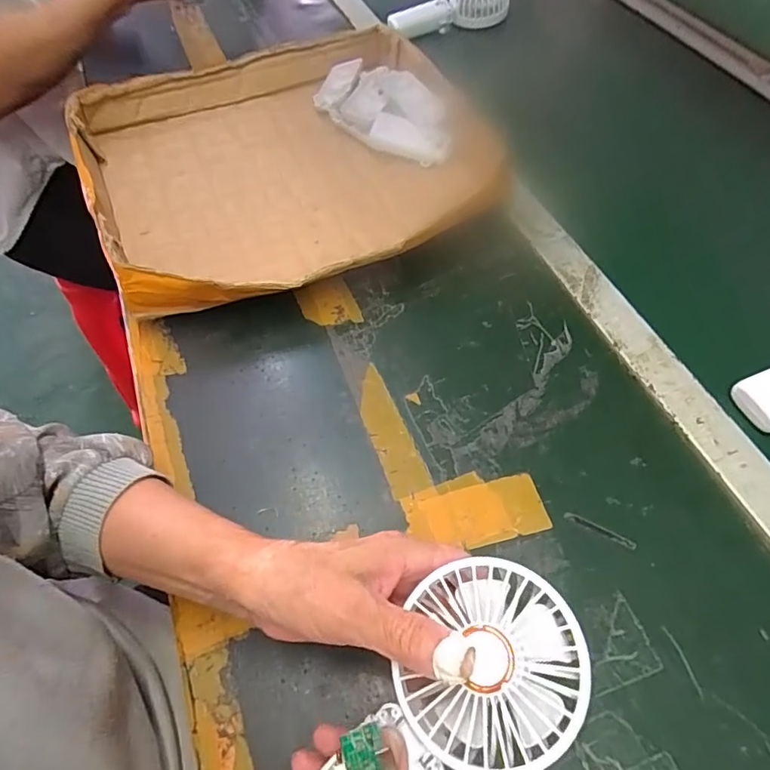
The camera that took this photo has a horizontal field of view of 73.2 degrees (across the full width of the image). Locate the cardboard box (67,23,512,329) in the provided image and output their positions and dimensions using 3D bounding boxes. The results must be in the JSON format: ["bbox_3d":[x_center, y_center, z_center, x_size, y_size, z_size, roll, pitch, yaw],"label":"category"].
[{"bbox_3d":[-0.108,-0.249,0.571,0.396,0.069,0.384,-25,60,-11],"label":"cardboard box"}]

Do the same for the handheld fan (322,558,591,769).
[{"bbox_3d":[0.009,0.160,0.239,0.185,0.032,0.083,-43,63,5],"label":"handheld fan"}]

